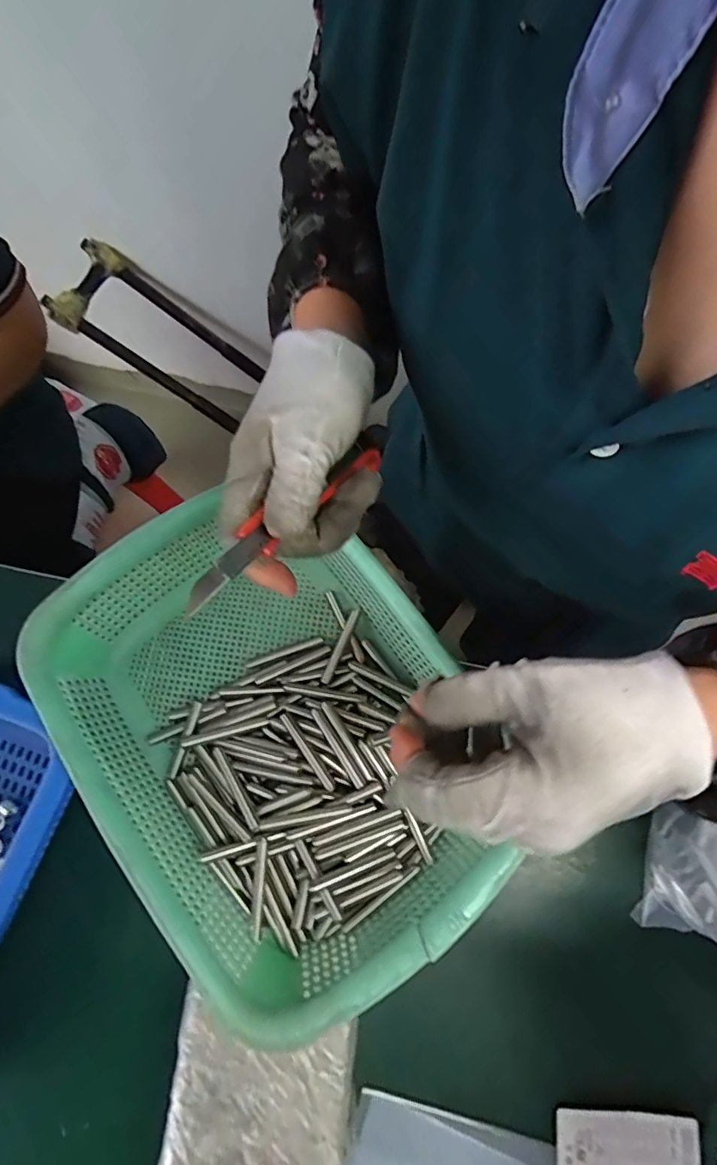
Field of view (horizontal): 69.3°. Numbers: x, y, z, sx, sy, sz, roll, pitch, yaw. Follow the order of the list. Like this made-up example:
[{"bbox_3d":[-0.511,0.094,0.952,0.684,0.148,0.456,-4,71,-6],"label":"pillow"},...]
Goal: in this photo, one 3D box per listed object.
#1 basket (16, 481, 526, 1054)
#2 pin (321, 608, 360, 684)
[{"bbox_3d":[-0.050,0.092,0.334,0.211,0.075,0.290,-36,77,-11],"label":"basket"},{"bbox_3d":[-0.014,0.046,0.377,0.007,0.008,0.057,23,74,6],"label":"pin"}]

